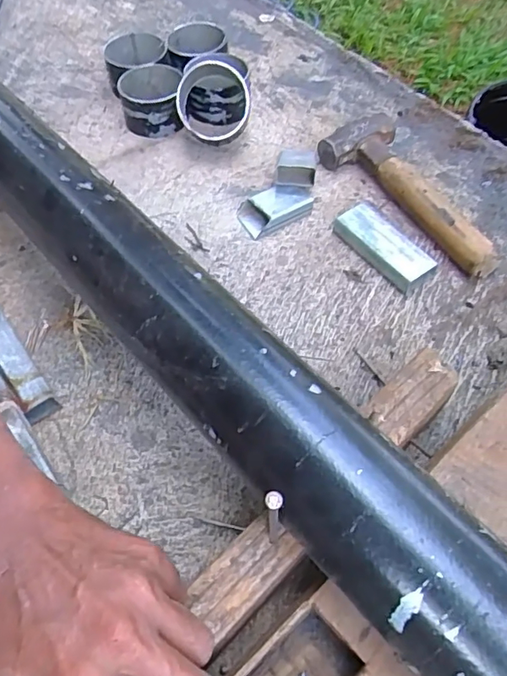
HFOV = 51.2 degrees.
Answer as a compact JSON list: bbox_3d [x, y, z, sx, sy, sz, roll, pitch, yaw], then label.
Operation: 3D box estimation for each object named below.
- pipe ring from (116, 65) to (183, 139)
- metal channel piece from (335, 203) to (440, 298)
[{"bbox_3d":[-0.117,-0.268,0.603,0.066,0.046,0.073,-3,57,-2],"label":"pipe ring"},{"bbox_3d":[0.122,-0.085,0.494,0.039,0.024,0.098,-34,63,-20],"label":"metal channel piece"}]

